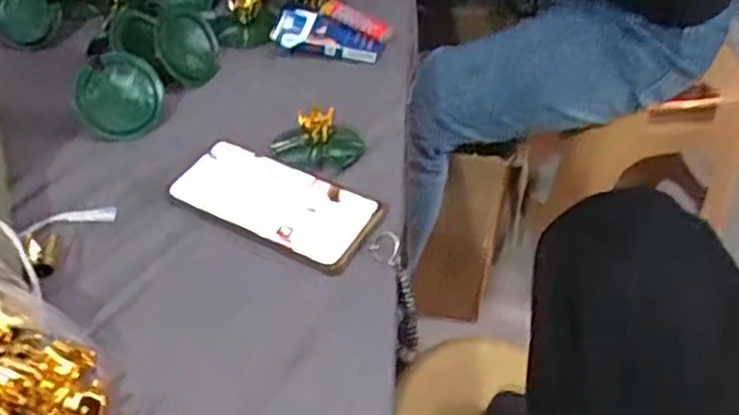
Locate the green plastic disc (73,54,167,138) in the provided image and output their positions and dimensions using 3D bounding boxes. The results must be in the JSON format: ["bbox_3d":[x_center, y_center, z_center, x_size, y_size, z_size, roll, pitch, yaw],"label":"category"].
[{"bbox_3d":[-0.227,-0.101,0.648,0.073,0.015,0.077,1,82,-8],"label":"green plastic disc"}]

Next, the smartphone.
[{"bbox_3d":[-0.075,-0.007,0.563,0.165,0.011,0.074,23,57,20],"label":"smartphone"}]

